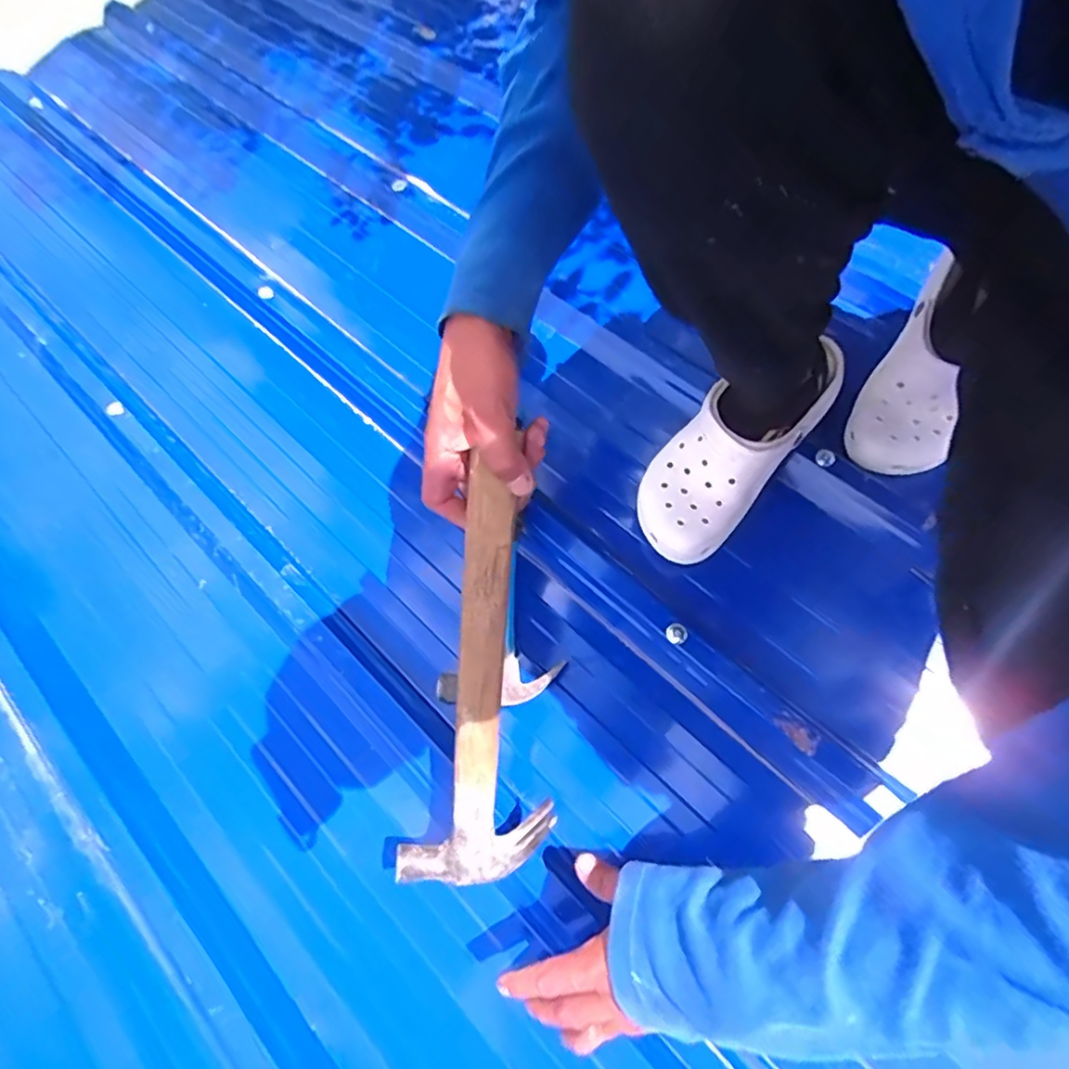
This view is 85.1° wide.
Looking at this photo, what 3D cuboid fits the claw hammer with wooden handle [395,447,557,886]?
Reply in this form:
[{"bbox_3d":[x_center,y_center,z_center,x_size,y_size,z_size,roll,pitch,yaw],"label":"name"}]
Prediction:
[{"bbox_3d":[-0.038,0.107,0.432,0.105,0.035,0.310,3,98,3],"label":"claw hammer with wooden handle"}]

